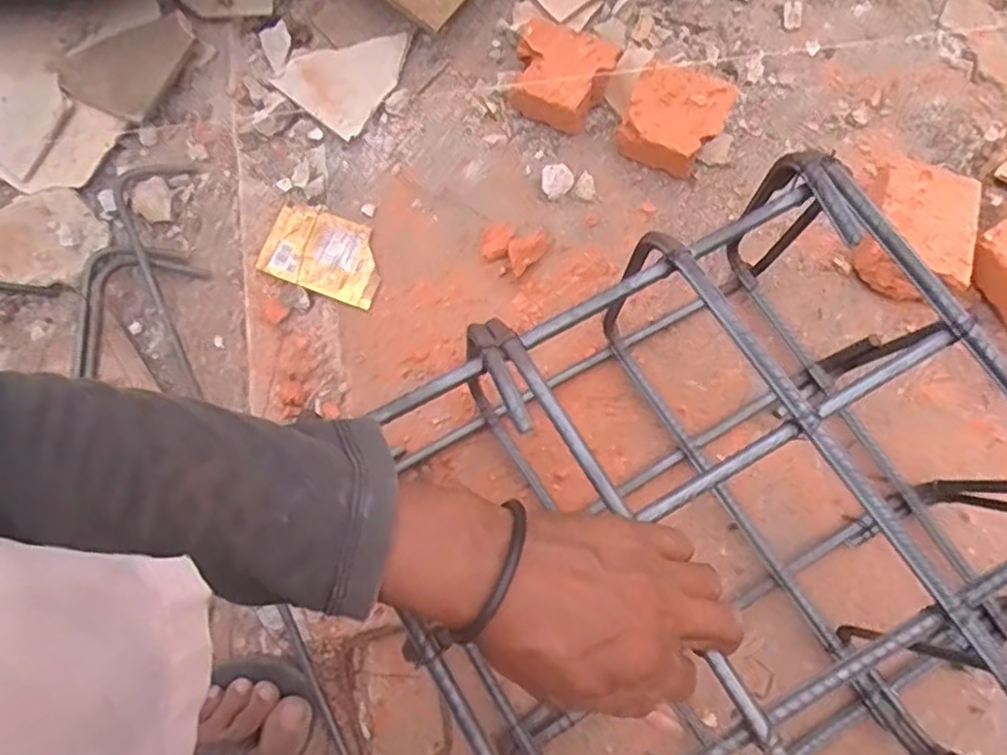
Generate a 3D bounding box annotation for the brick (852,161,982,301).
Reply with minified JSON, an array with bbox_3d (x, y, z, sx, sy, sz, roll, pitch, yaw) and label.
[{"bbox_3d":[0.359,-0.127,0.590,0.084,0.047,0.116,15,77,3],"label":"brick"}]

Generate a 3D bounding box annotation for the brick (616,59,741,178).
[{"bbox_3d":[0.151,-0.228,0.606,0.085,0.056,0.083,25,78,5],"label":"brick"}]

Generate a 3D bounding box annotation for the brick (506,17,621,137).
[{"bbox_3d":[0.051,-0.273,0.616,0.088,0.052,0.094,20,77,4],"label":"brick"}]

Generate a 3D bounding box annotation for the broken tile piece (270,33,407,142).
[{"bbox_3d":[-0.145,-0.286,0.625,0.094,0.019,0.113,34,77,8],"label":"broken tile piece"}]

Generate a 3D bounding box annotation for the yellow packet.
[{"bbox_3d":[-0.158,-0.109,0.597,0.105,0.006,0.071,19,76,0],"label":"yellow packet"}]

